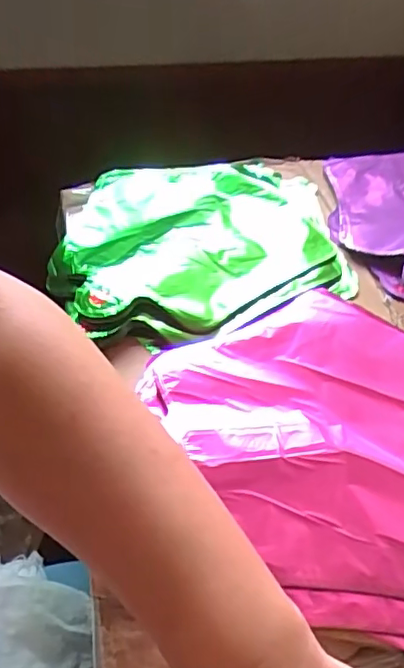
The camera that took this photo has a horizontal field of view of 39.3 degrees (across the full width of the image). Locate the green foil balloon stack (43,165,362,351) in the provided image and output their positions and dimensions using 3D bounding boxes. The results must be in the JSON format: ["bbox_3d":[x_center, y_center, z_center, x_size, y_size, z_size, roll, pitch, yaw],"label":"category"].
[{"bbox_3d":[-0.004,-0.084,0.510,0.250,0.045,0.276,0,46,-3],"label":"green foil balloon stack"}]

